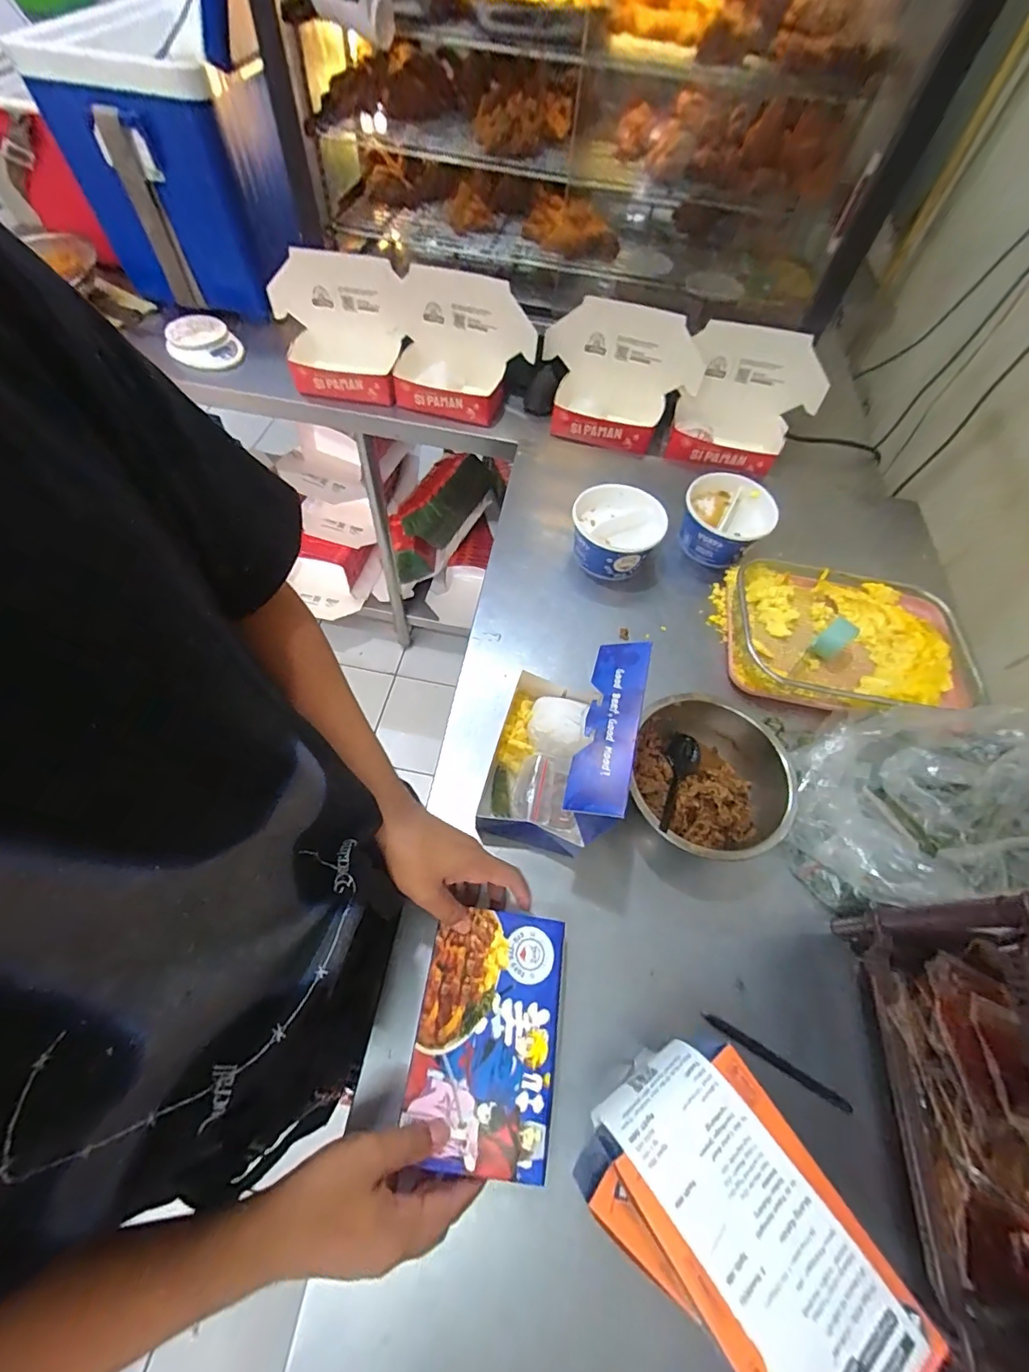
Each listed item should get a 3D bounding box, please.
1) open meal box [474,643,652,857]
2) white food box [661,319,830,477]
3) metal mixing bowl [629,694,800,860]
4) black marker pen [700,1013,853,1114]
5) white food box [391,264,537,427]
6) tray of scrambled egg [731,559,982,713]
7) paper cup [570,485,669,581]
[{"bbox_3d":[0.043,0.057,0.498,0.119,0.154,0.178,15,61,4],"label":"open meal box"},{"bbox_3d":[0.379,-0.464,0.839,0.218,0.165,0.163,27,62,11],"label":"white food box"},{"bbox_3d":[0.196,0.101,0.516,0.168,0.069,0.163,2,60,-3],"label":"metal mixing bowl"},{"bbox_3d":[0.227,0.328,0.441,0.130,0.015,0.011,29,62,12],"label":"black marker pen"},{"bbox_3d":[-0.103,-0.585,0.872,0.253,0.149,0.159,18,61,6],"label":"white food box"},{"bbox_3d":[0.426,-0.058,0.643,0.300,0.048,0.216,15,60,4],"label":"tray of scrambled egg"},{"bbox_3d":[0.140,-0.211,0.697,0.122,0.063,0.113,2,60,-3],"label":"paper cup"}]

